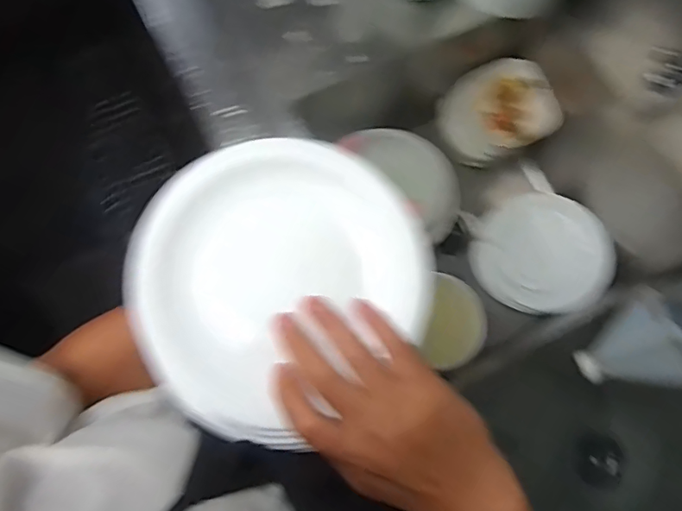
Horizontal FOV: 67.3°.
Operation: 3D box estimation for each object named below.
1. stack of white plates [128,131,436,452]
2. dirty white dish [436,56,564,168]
[{"bbox_3d":[-0.042,0.014,0.349,0.185,0.039,0.194,36,78,8],"label":"stack of white plates"},{"bbox_3d":[0.304,-0.274,0.989,0.188,0.085,0.157,-24,77,-7],"label":"dirty white dish"}]

